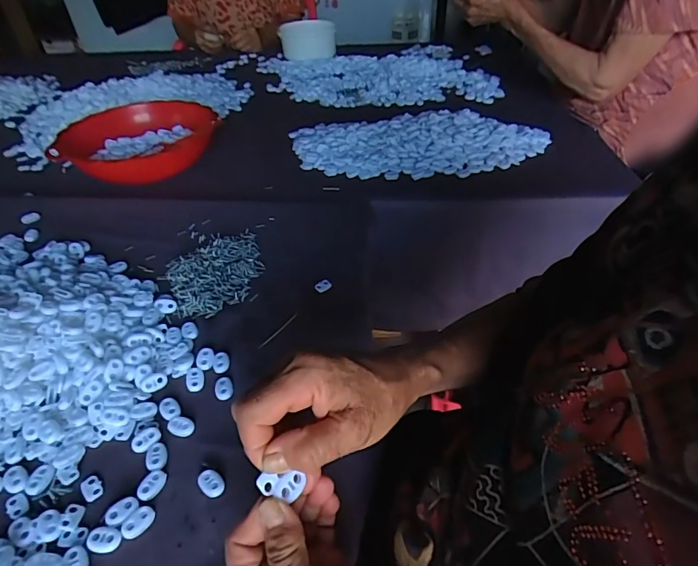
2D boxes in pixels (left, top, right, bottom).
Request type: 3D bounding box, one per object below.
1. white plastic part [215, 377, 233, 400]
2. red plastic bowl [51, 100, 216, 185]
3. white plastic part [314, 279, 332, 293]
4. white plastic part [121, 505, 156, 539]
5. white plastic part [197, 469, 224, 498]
[{"bbox_3d":[-0.111,0.091,0.391,0.016,0.004,0.022,-15,42,-13],"label":"white plastic part"},{"bbox_3d":[-0.337,-0.218,0.709,0.211,0.064,0.198,-2,41,2],"label":"red plastic bowl"},{"bbox_3d":[-0.028,0.003,0.496,0.017,0.007,0.012,-29,47,-26],"label":"white plastic part"},{"bbox_3d":[-0.148,0.168,0.311,0.014,0.004,0.023,26,49,30],"label":"white plastic part"},{"bbox_3d":[-0.103,0.149,0.332,0.023,0.006,0.015,28,50,31],"label":"white plastic part"}]

